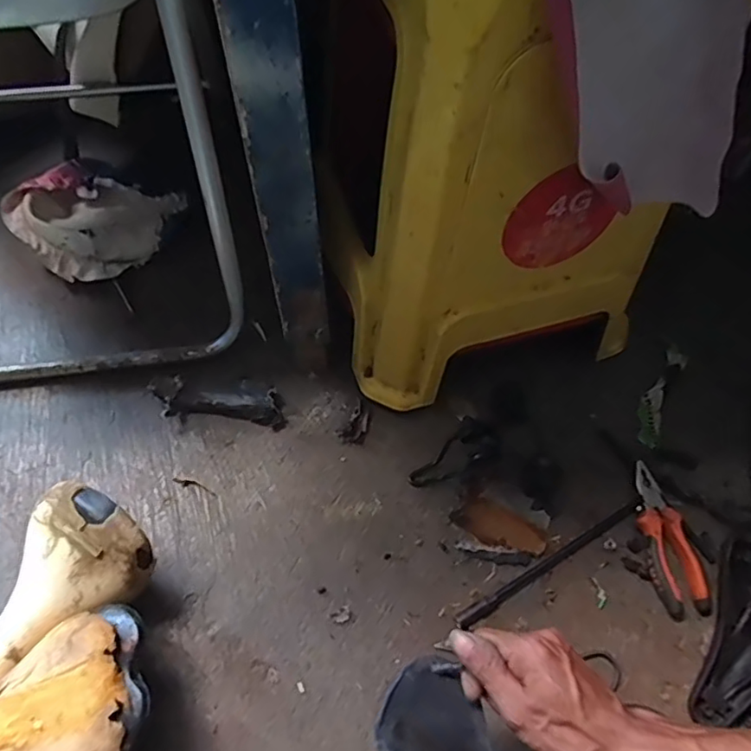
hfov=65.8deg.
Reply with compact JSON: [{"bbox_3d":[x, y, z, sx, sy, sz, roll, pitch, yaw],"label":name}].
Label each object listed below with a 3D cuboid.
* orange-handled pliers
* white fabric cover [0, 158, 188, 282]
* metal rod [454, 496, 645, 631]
[{"bbox_3d":[0.323,0.181,0.645,0.053,0.025,0.160,-3,60,-5],"label":"orange-handled pliers"},{"bbox_3d":[-0.399,-0.216,0.819,0.197,0.071,0.171,13,60,5],"label":"white fabric cover"},{"bbox_3d":[0.196,0.203,0.636,0.255,0.015,0.016,-26,64,-17],"label":"metal rod"}]

